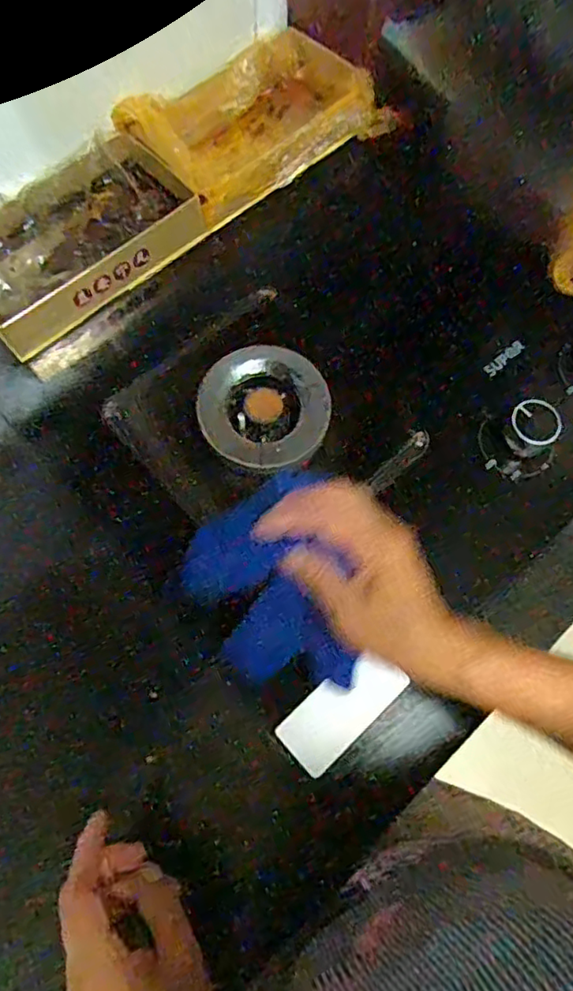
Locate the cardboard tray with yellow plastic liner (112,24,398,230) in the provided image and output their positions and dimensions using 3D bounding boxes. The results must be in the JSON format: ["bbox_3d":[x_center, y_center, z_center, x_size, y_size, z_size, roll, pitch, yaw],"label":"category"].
[{"bbox_3d":[-0.029,-0.354,0.573,0.223,0.053,0.147,-35,74,-14],"label":"cardboard tray with yellow plastic liner"}]

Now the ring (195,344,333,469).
[{"bbox_3d":[-0.017,-0.071,0.473,0.101,0.014,0.098,1,69,-1],"label":"ring"}]

